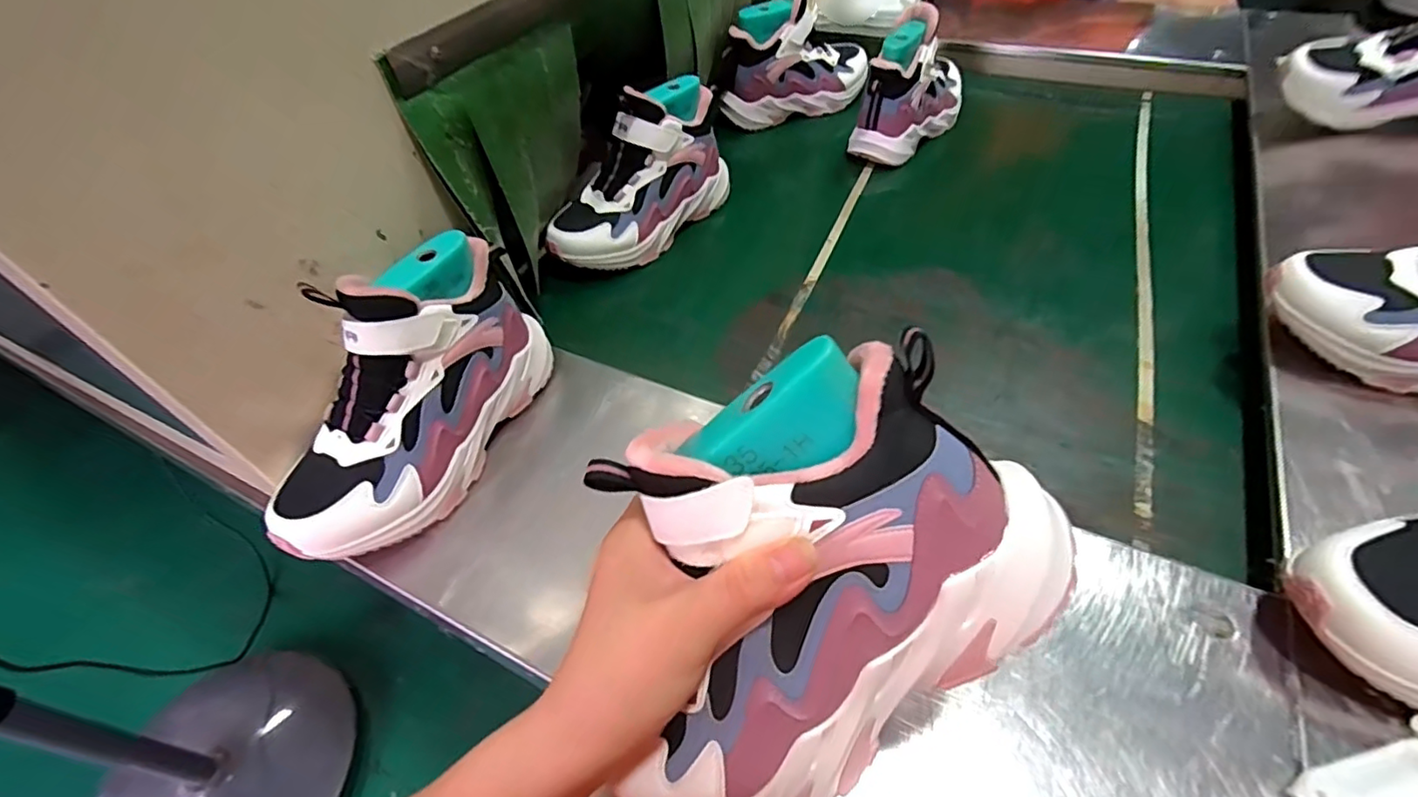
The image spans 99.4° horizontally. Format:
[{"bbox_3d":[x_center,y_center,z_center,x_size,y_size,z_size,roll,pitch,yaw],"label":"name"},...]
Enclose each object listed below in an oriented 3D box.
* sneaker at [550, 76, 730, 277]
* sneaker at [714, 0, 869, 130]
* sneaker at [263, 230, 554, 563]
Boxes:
[{"bbox_3d":[-0.075,-0.236,0.645,0.087,0.134,0.222,25,55,27],"label":"sneaker"},{"bbox_3d":[0.125,-0.468,0.820,0.234,0.135,0.074,-26,50,-17],"label":"sneaker"},{"bbox_3d":[-0.218,-0.008,0.431,0.088,0.137,0.232,12,50,17],"label":"sneaker"}]

